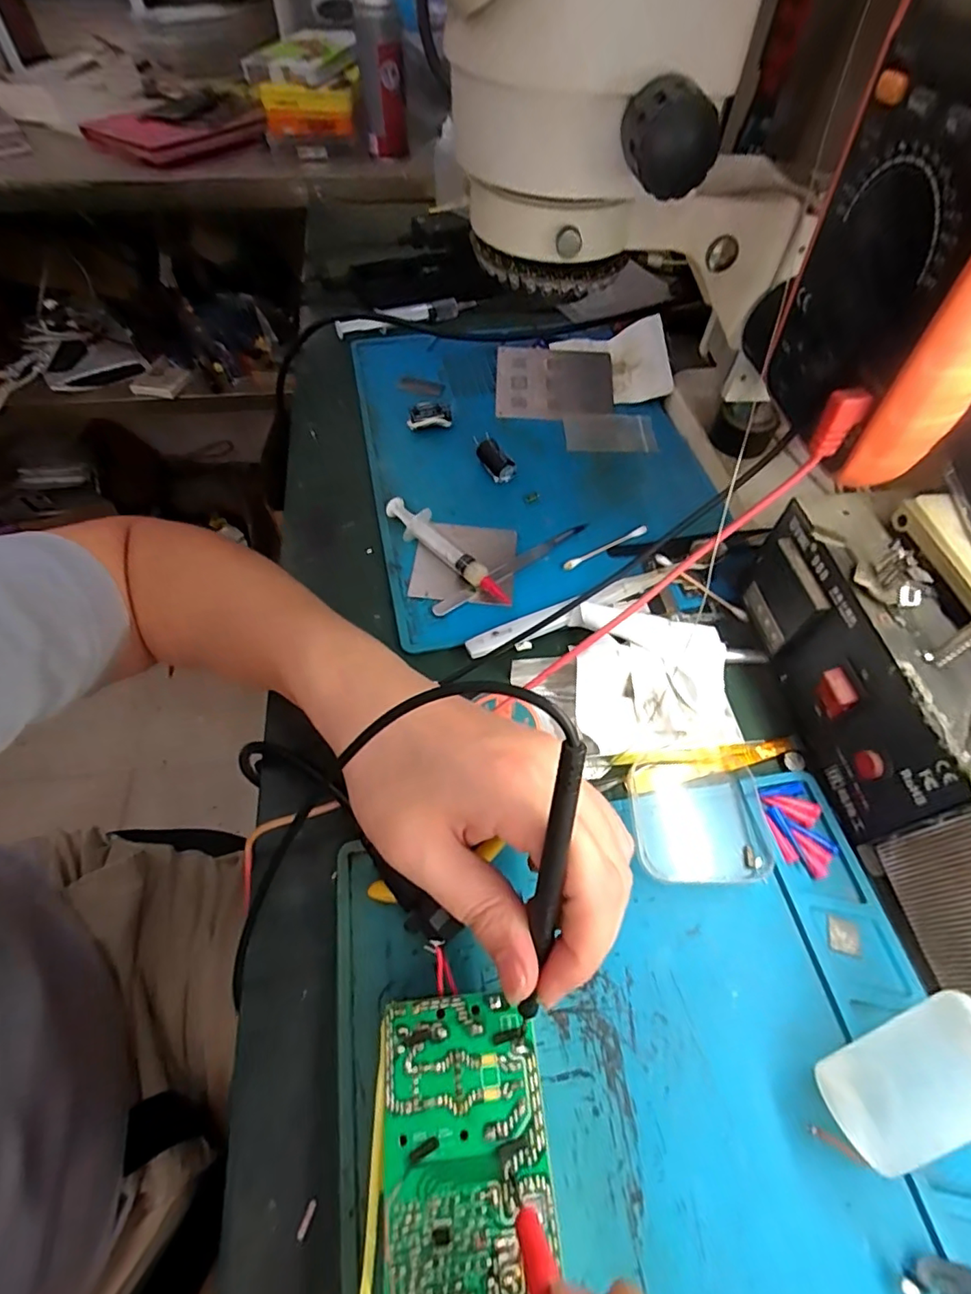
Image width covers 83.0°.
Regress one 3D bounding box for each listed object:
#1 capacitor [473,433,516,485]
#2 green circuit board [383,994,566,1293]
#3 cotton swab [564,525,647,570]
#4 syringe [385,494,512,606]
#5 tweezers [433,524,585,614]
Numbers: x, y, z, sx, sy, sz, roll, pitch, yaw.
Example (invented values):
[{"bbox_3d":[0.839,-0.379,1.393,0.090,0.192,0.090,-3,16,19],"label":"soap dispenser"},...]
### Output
[{"bbox_3d":[0.005,-0.143,0.417,0.016,0.020,0.039,-25,61,-16],"label":"capacitor"},{"bbox_3d":[-0.005,0.196,0.188,0.055,0.027,0.128,-5,57,-4],"label":"green circuit board"},{"bbox_3d":[0.083,-0.069,0.377,0.071,0.004,0.007,-27,62,-17],"label":"cotton swab"},{"bbox_3d":[-0.027,-0.063,0.361,0.018,0.018,0.111,-36,65,-22],"label":"syringe"},{"bbox_3d":[0.020,-0.055,0.365,0.130,0.005,0.012,-33,63,-20],"label":"tweezers"}]

